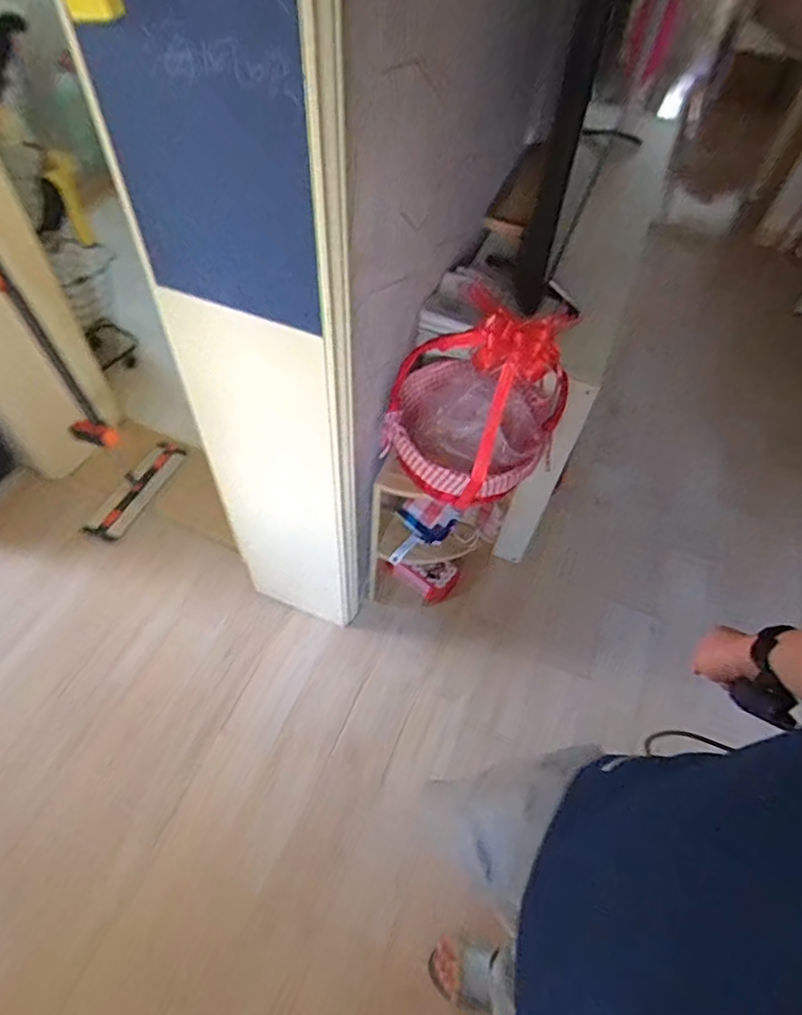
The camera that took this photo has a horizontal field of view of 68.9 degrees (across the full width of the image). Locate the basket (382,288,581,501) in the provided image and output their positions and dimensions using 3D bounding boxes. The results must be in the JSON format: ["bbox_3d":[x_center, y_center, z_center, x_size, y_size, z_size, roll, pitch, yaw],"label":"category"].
[{"bbox_3d":[0.142,-0.224,1.141,0.331,0.347,0.277,19,55,10],"label":"basket"}]

